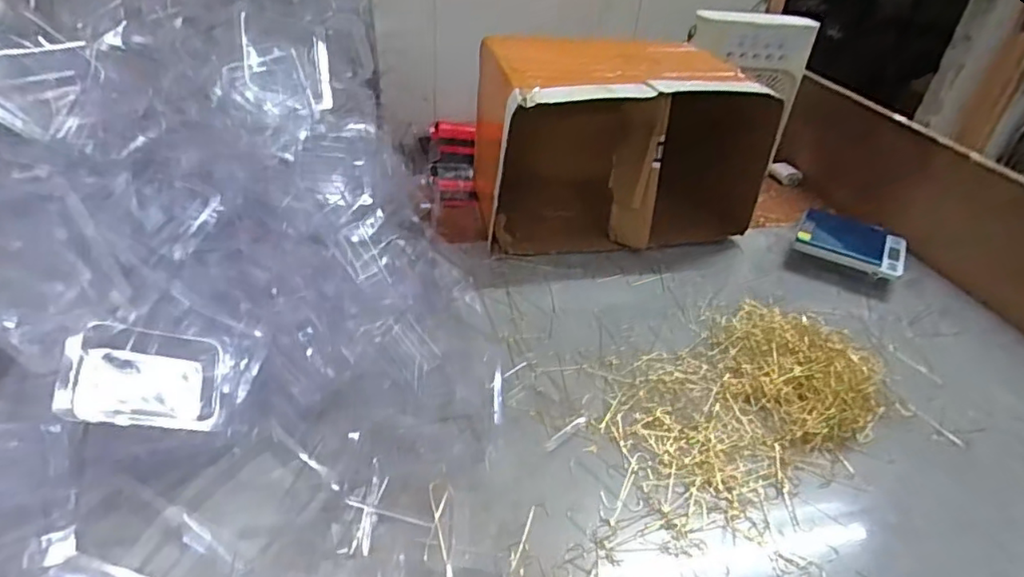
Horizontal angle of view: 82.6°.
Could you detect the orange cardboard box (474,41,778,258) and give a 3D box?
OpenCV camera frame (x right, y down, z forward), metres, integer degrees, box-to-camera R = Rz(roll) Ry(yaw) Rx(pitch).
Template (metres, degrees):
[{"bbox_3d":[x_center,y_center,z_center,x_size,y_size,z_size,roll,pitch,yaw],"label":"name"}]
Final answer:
[{"bbox_3d":[0.133,-0.193,0.782,0.340,0.208,0.222,-4,36,-12],"label":"orange cardboard box"}]

